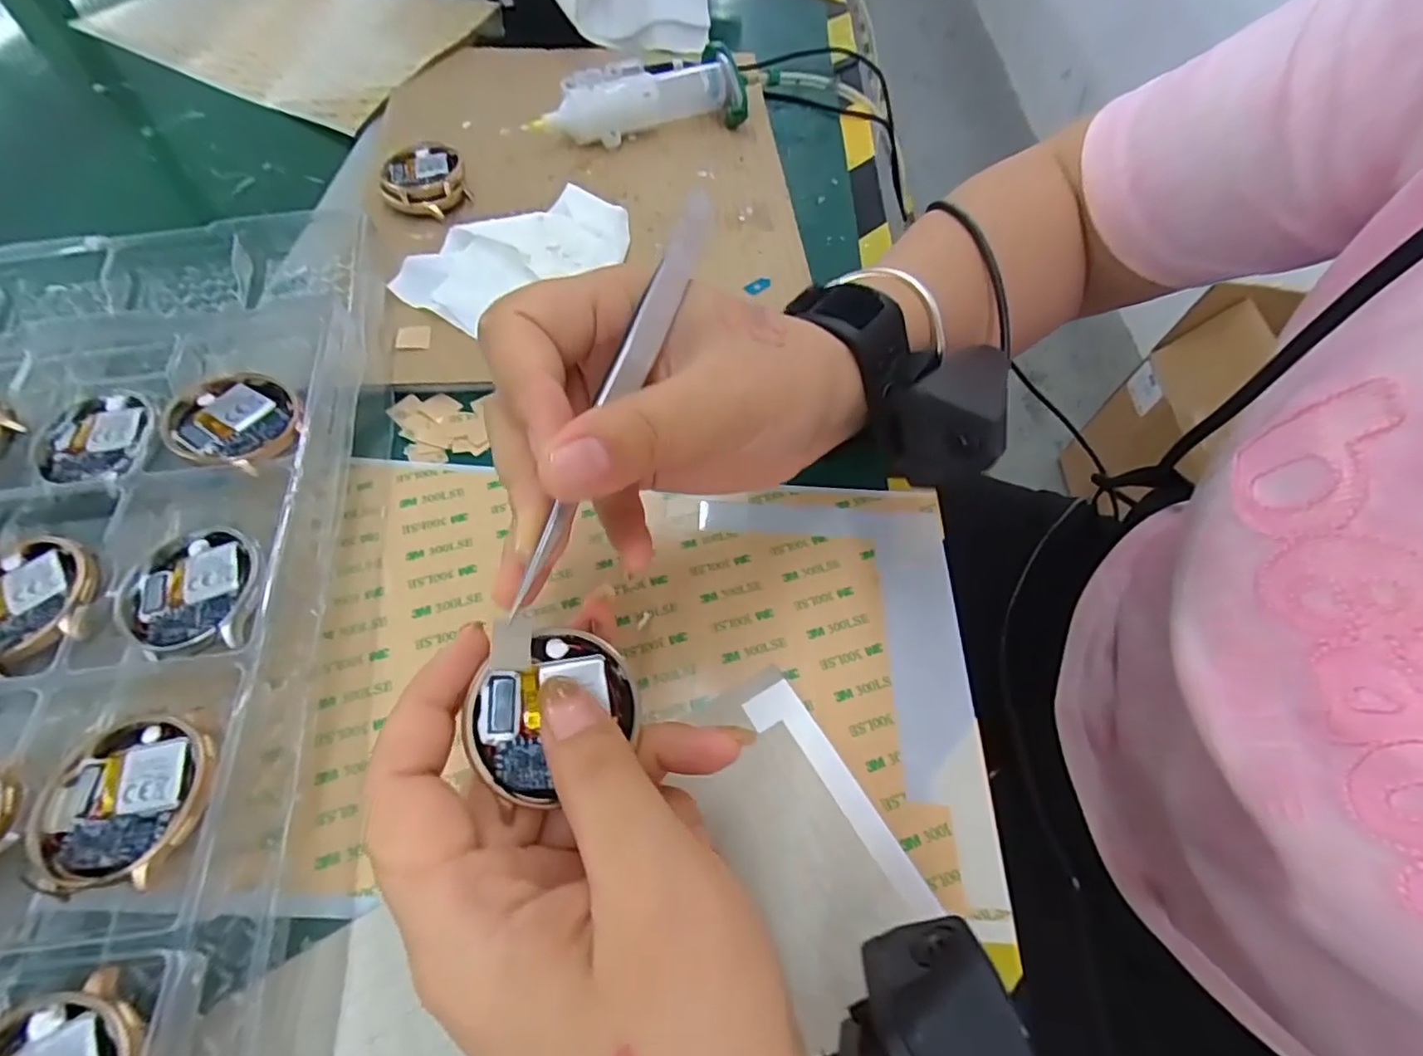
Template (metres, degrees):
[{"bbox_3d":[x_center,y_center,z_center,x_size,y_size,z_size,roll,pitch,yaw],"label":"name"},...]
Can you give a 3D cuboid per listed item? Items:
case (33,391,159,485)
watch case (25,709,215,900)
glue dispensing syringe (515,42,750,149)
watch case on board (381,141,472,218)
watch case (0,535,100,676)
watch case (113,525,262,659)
[{"bbox_3d":[-0.236,-0.036,0.237,0.046,0.006,0.040,-2,60,-5],"label":"case"},{"bbox_3d":[-0.167,0.076,0.173,0.046,0.006,0.045,-5,60,-7],"label":"watch case"},{"bbox_3d":[-0.047,-0.272,0.392,0.138,0.034,0.034,-18,62,-14],"label":"glue dispensing syringe"},{"bbox_3d":[-0.162,-0.196,0.347,0.044,0.014,0.048,-10,61,-10],"label":"watch case on board"},{"bbox_3d":[-0.233,0.024,0.207,0.045,0.005,0.049,-33,67,-21],"label":"watch case"},{"bbox_3d":[-0.175,0.019,0.207,0.042,0.005,0.047,-10,61,-10],"label":"watch case"}]

